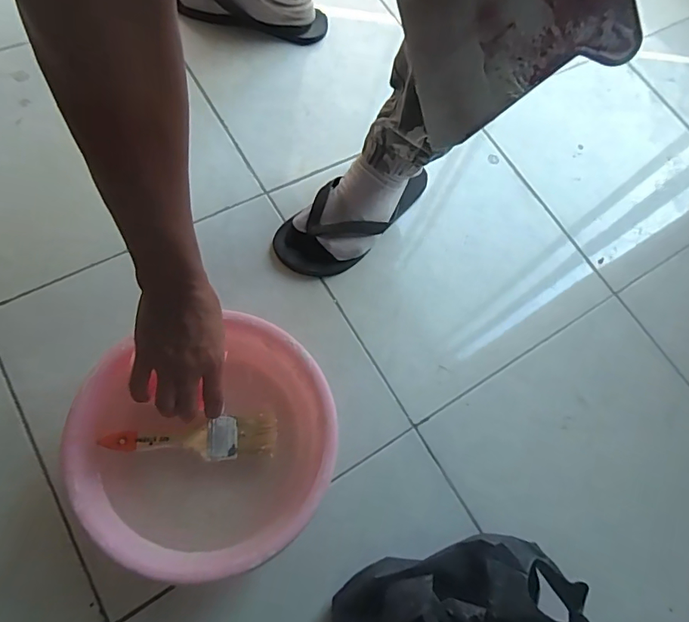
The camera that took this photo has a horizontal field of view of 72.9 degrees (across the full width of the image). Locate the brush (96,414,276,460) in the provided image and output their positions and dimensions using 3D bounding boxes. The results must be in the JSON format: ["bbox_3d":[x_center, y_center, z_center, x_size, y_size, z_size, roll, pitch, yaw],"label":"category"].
[{"bbox_3d":[-0.168,0.143,0.519,0.178,0.015,0.044,1,59,-13],"label":"brush"}]

